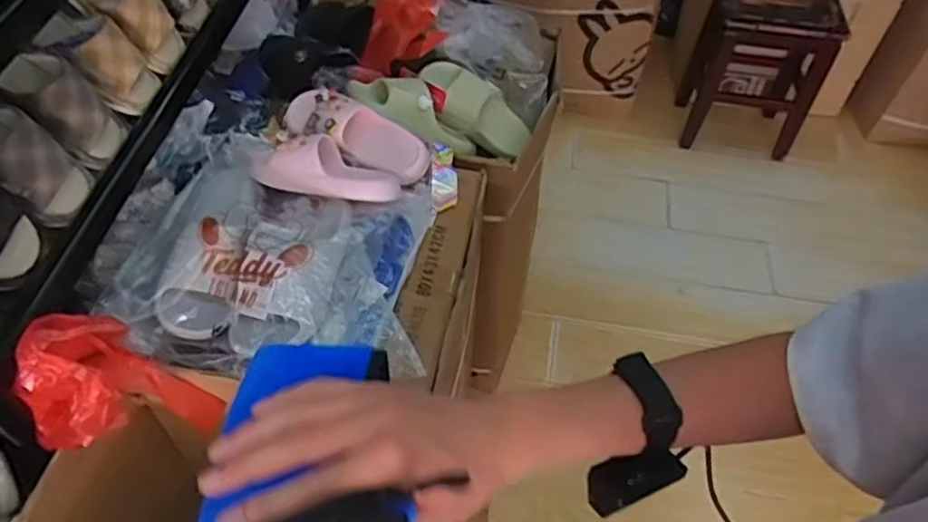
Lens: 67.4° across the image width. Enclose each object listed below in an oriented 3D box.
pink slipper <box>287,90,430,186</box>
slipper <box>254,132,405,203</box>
[{"bbox_3d":[-0.160,-0.179,1.047,0.220,0.081,0.092,24,50,-15],"label":"pink slipper"},{"bbox_3d":[-0.196,-0.140,0.976,0.209,0.064,0.092,11,52,6],"label":"slipper"}]

